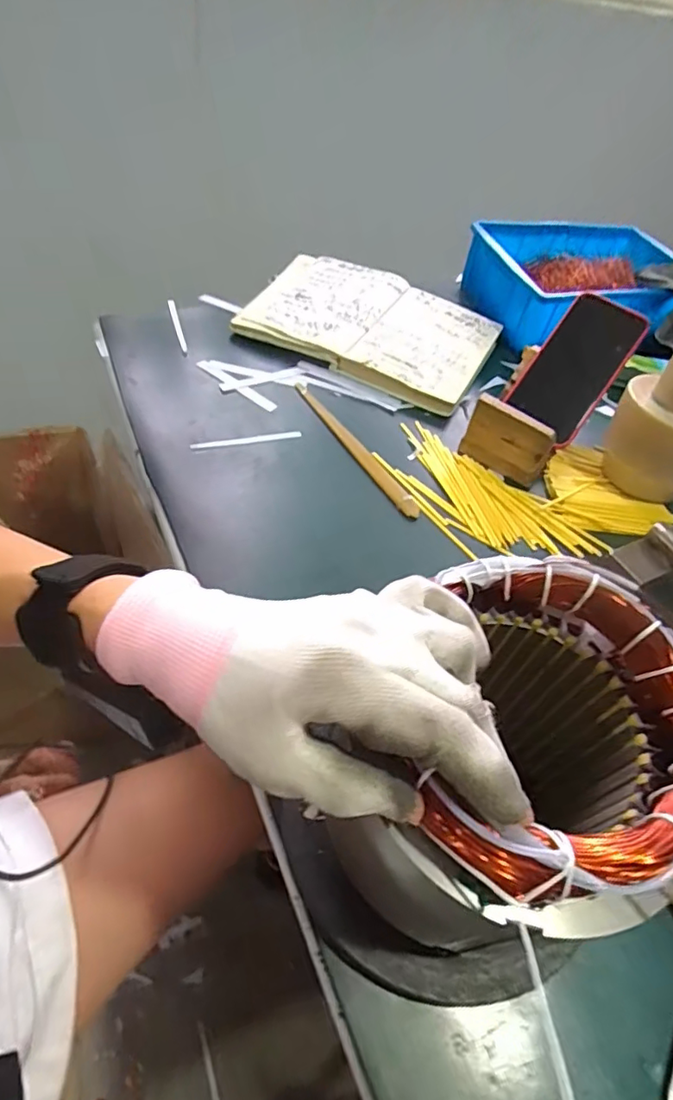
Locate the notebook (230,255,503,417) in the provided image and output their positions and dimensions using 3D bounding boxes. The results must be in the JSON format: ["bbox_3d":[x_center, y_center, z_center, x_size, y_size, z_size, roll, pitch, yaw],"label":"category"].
[{"bbox_3d":[0.045,-0.276,0.680,0.280,0.025,0.206,23,51,9],"label":"notebook"}]

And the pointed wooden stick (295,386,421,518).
[{"bbox_3d":[0.019,-0.104,0.557,0.022,0.005,0.206,-23,59,-25],"label":"pointed wooden stick"}]

